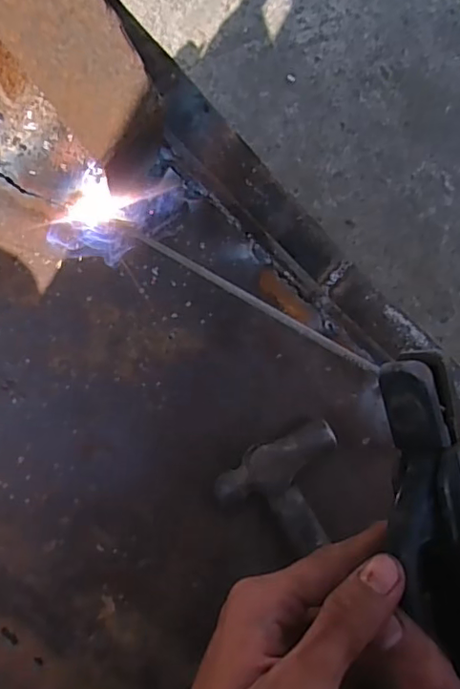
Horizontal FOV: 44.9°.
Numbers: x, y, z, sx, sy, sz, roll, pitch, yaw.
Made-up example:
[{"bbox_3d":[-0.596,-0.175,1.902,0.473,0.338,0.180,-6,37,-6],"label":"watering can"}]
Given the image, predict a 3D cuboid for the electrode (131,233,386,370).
[{"bbox_3d":[0.009,-0.026,0.299,0.164,0.004,0.005,33,83,33],"label":"electrode"}]

